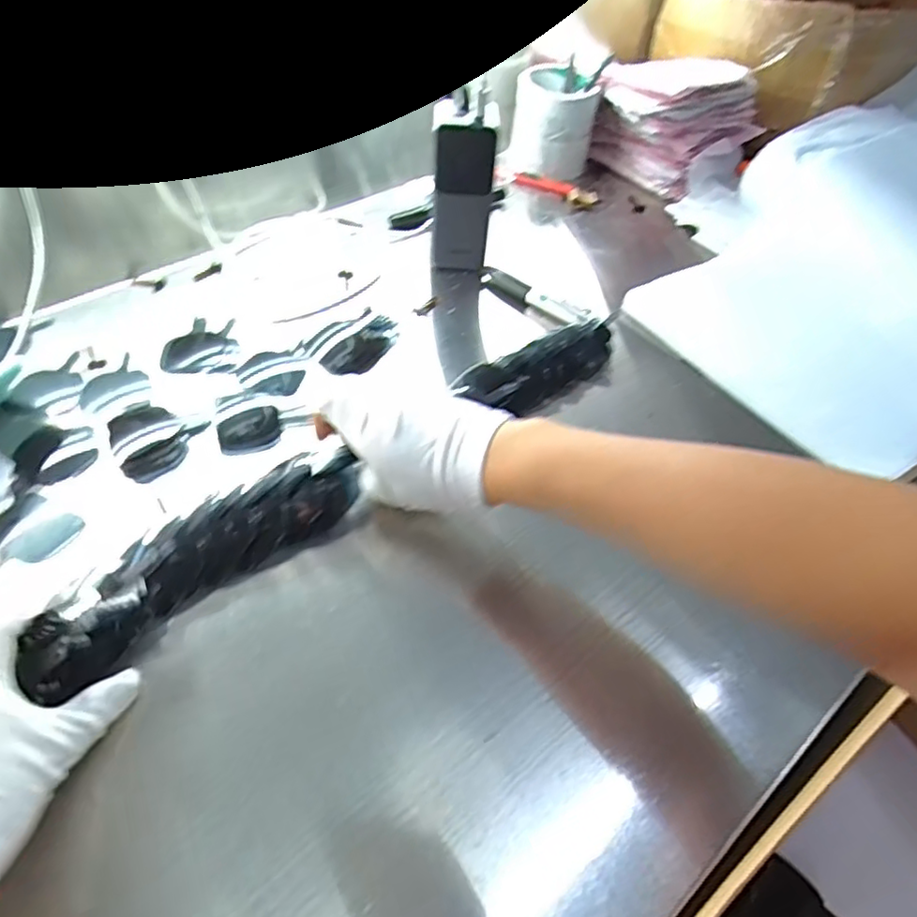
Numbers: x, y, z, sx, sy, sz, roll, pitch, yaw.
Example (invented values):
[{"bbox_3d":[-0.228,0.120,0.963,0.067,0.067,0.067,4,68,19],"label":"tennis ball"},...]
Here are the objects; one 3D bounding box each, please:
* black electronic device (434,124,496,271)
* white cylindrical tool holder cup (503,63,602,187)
[{"bbox_3d":[0.004,-0.222,0.556,0.047,0.124,0.015,1,49,-3],"label":"black electronic device"},{"bbox_3d":[0.106,-0.378,0.720,0.094,0.090,0.086,10,49,5],"label":"white cylindrical tool holder cup"}]

